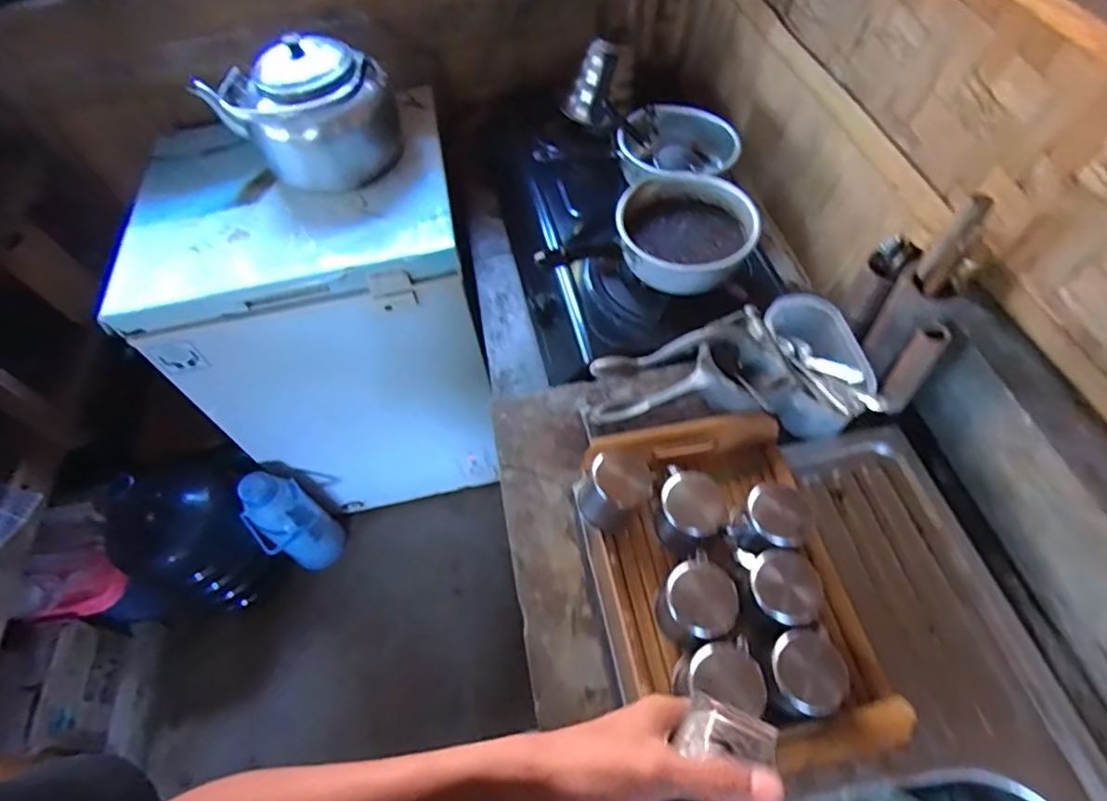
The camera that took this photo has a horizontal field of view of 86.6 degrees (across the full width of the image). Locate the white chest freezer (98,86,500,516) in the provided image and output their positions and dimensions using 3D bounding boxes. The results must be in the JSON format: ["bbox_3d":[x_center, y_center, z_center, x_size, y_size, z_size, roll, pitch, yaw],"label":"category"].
[{"bbox_3d":[-0.480,-0.157,1.363,0.613,0.766,0.491,-12,56,-4],"label":"white chest freezer"}]

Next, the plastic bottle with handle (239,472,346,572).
[{"bbox_3d":[-0.623,0.301,1.410,0.149,0.302,0.143,-2,56,3],"label":"plastic bottle with handle"}]

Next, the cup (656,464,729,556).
[{"bbox_3d":[0.141,0.117,0.610,0.066,0.060,0.078,13,58,13],"label":"cup"}]

